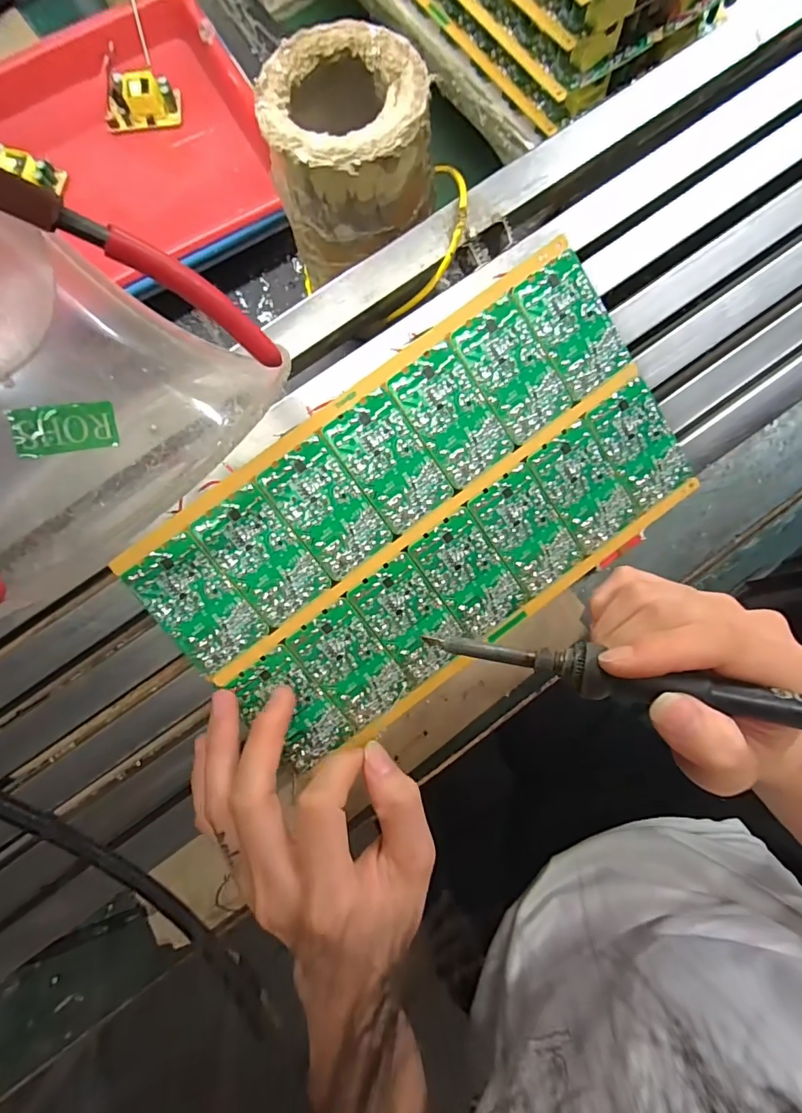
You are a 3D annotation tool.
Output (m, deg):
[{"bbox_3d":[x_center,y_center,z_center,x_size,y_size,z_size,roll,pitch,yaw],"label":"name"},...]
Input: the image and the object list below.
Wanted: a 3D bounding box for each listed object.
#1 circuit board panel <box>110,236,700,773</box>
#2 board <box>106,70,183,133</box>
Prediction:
[{"bbox_3d":[0.014,-0.020,0.240,0.257,0.004,0.143,-37,103,-2],"label":"circuit board panel"},{"bbox_3d":[-0.224,-0.392,0.413,0.063,0.025,0.028,-2,79,0],"label":"board"}]

